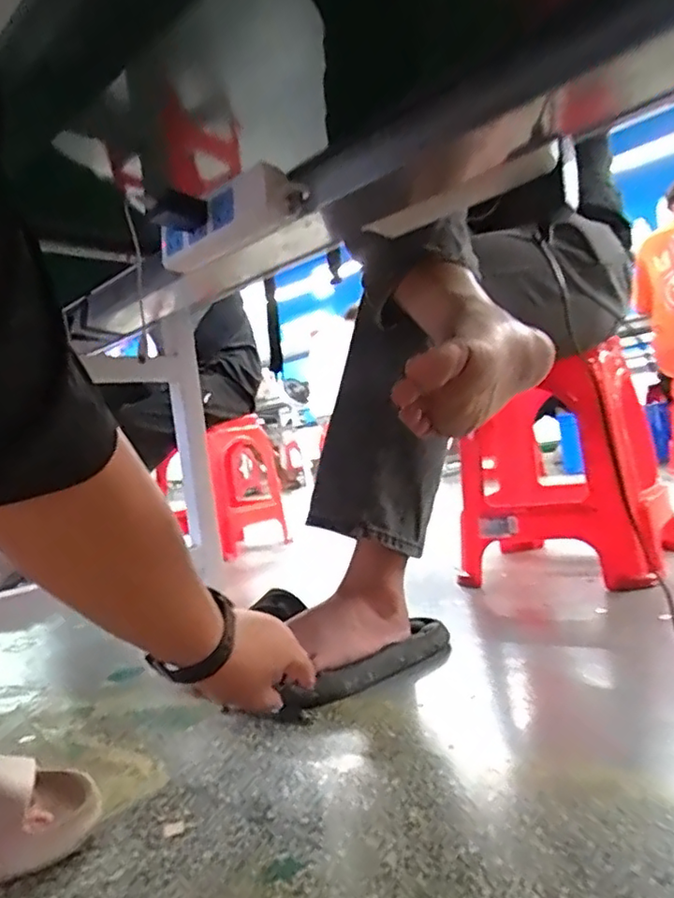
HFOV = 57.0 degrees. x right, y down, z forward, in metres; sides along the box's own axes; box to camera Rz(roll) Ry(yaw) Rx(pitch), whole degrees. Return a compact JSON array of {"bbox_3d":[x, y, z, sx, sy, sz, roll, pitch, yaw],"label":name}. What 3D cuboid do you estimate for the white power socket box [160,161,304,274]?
[{"bbox_3d":[-0.112,-0.220,0.600,0.189,0.049,0.030,-7,3,40],"label":"white power socket box"}]

